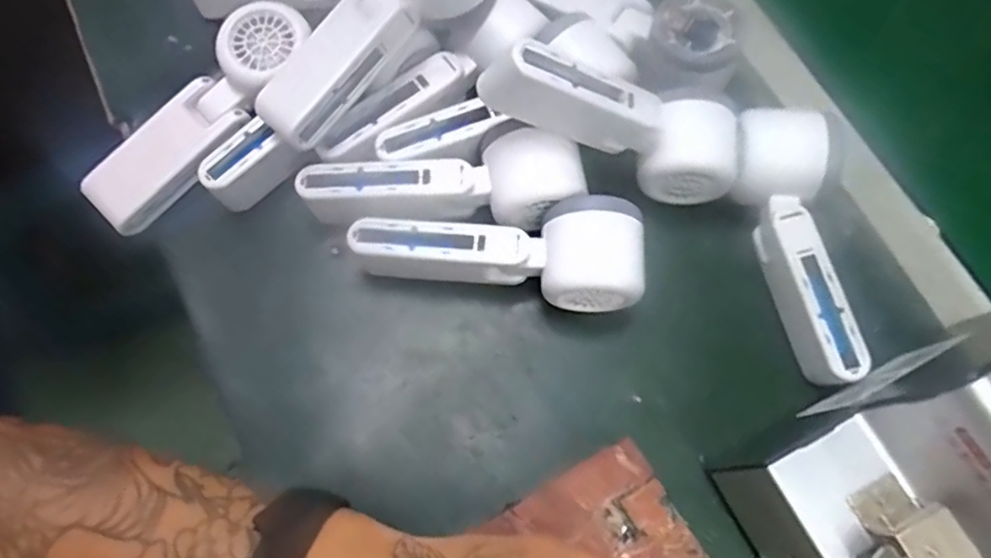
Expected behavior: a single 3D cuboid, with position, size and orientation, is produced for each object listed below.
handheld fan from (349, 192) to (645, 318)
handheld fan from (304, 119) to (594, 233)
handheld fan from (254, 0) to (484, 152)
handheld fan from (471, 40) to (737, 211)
[{"bbox_3d":[0.001,-0.014,0.373,0.166,0.051,0.058,3,70,-1],"label":"handheld fan"},{"bbox_3d":[-0.031,-0.058,0.384,0.164,0.051,0.053,3,70,-1],"label":"handheld fan"},{"bbox_3d":[-0.070,-0.146,0.365,0.165,0.047,0.057,-46,78,2],"label":"handheld fan"},{"bbox_3d":[0.069,-0.092,0.364,0.166,0.045,0.058,16,72,-25],"label":"handheld fan"}]

